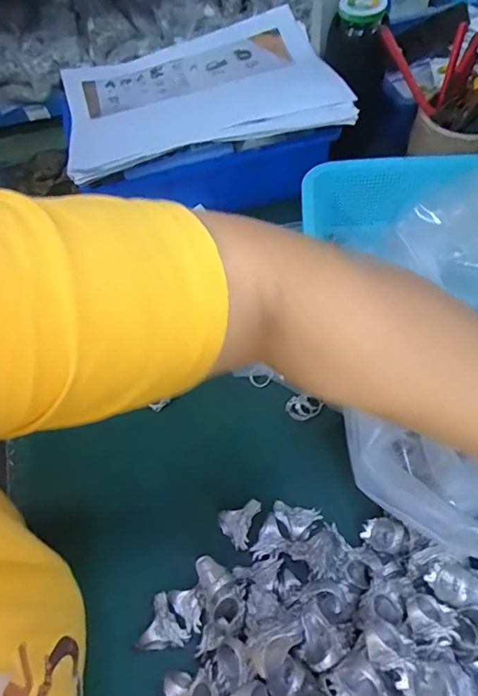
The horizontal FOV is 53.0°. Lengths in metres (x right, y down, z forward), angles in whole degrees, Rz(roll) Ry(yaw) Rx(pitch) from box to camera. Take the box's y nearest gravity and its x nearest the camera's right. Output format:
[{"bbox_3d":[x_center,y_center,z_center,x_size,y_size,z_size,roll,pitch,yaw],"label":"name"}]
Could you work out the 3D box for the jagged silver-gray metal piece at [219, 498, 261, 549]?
[{"bbox_3d":[0.005,0.143,0.389,0.036,0.018,0.031,-23,58,-10],"label":"jagged silver-gray metal piece"}]

